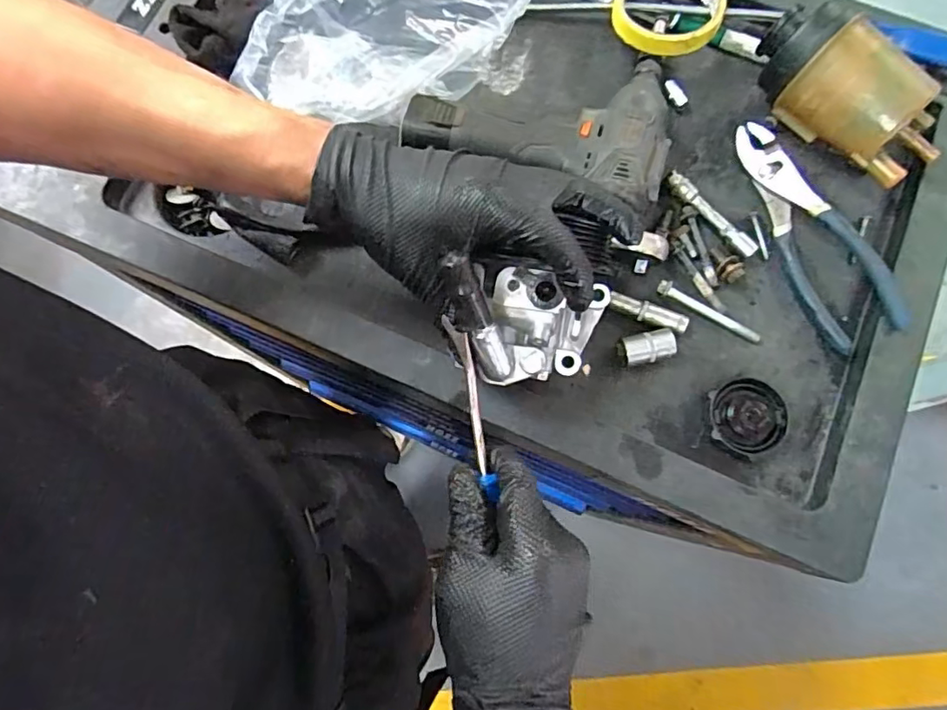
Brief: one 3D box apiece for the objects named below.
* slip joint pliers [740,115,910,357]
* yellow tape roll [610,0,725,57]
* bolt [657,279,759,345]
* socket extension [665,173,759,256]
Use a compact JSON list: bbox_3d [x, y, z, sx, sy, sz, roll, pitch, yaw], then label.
[{"bbox_3d":[0.272,-0.104,0.455,0.056,0.028,0.198,-17,78,-3],"label":"slip joint pliers"},{"bbox_3d":[0.164,-0.295,0.488,0.092,0.023,0.089,0,77,0],"label":"yellow tape roll"},{"bbox_3d":[0.186,-0.034,0.447,0.088,0.011,0.010,28,79,6],"label":"bolt"},{"bbox_3d":[0.193,-0.115,0.460,0.014,0.009,0.090,-41,80,-8],"label":"socket extension"}]

